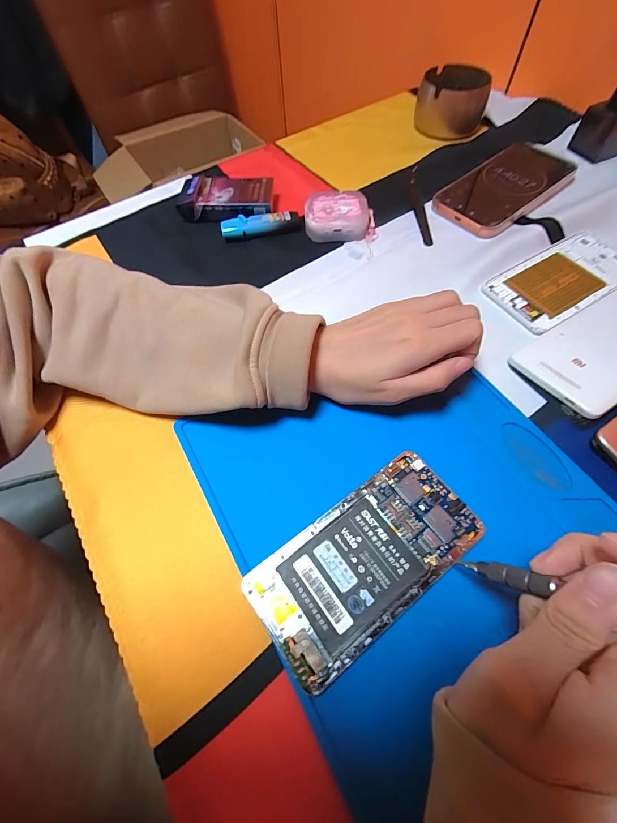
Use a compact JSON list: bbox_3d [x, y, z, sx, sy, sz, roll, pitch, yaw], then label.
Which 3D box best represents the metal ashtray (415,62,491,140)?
[{"bbox_3d":[0.182,-0.398,0.446,0.085,0.048,0.078,14,64,11],"label":"metal ashtray"}]

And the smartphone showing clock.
[{"bbox_3d":[0.218,-0.247,0.384,0.166,0.011,0.080,-36,66,-15],"label":"smartphone showing clock"}]

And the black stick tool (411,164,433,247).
[{"bbox_3d":[0.122,-0.233,0.386,0.014,0.010,0.137,-1,62,3],"label":"black stick tool"}]

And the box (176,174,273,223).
[{"bbox_3d":[-0.090,-0.235,0.386,0.099,0.026,0.053,1,62,4],"label":"box"}]

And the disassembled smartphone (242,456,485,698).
[{"bbox_3d":[0.036,0.089,0.216,0.140,0.008,0.069,-34,65,-14],"label":"disassembled smartphone"}]

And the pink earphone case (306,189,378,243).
[{"bbox_3d":[0.033,-0.200,0.363,0.071,0.029,0.045,-7,62,0],"label":"pink earphone case"}]

